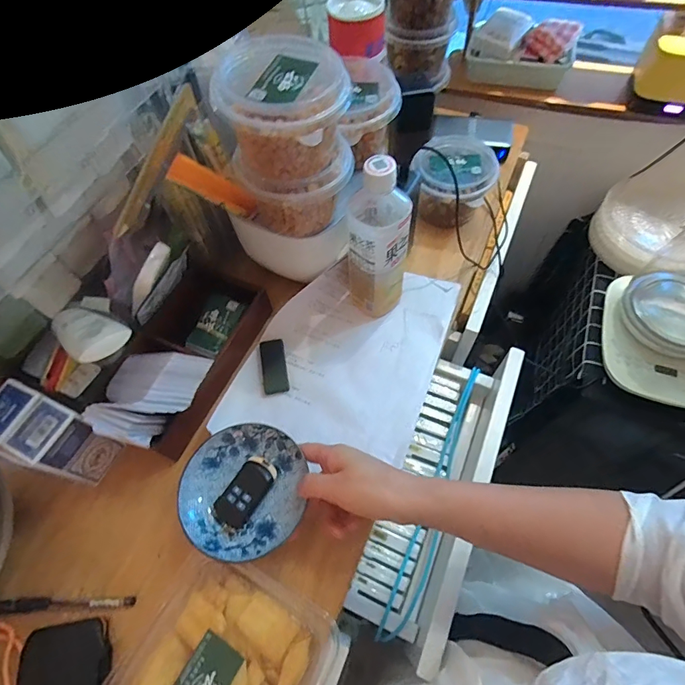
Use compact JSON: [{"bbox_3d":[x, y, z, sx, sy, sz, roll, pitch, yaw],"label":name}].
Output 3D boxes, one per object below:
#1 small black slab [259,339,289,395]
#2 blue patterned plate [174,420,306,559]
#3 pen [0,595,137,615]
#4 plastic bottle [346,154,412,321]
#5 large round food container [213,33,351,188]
[{"bbox_3d":[-0.083,0.029,0.503,0.029,0.007,0.070,-11,61,-4],"label":"small black slab"},{"bbox_3d":[-0.094,0.139,0.394,0.114,0.022,0.114,-1,61,2],"label":"blue patterned plate"},{"bbox_3d":[-0.270,0.248,0.393,0.144,0.007,0.013,-4,61,0],"label":"pen"},{"bbox_3d":[0.039,-0.113,0.463,0.064,0.198,0.076,2,61,3],"label":"plastic bottle"},{"bbox_3d":[-0.050,-0.204,0.370,0.098,0.079,0.098,-1,61,2],"label":"large round food container"}]

